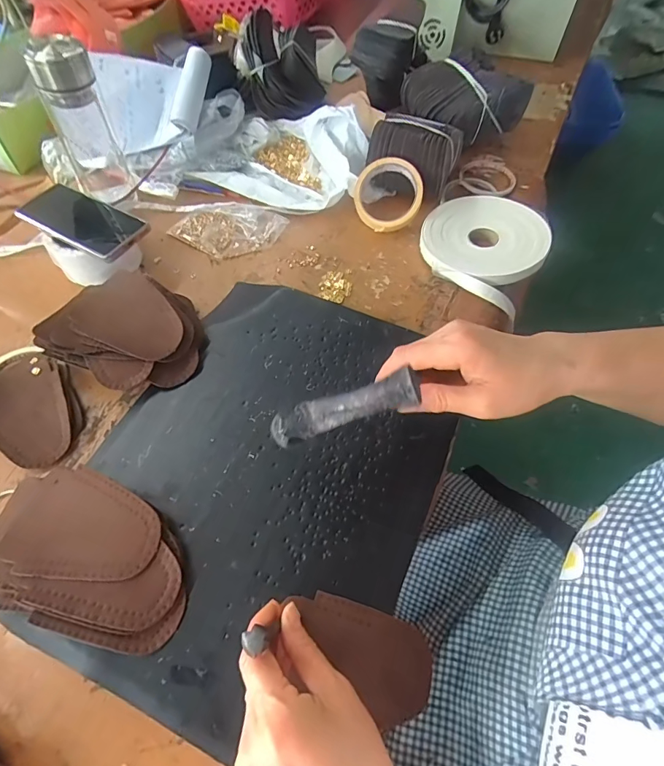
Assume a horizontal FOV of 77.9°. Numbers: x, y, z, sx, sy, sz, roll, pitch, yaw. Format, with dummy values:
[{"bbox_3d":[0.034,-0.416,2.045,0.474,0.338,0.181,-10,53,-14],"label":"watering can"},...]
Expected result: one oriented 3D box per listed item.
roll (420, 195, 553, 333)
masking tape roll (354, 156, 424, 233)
[{"bbox_3d":[0.203,-0.192,0.551,0.155,0.040,0.178,24,62,14],"label":"roll"},{"bbox_3d":[0.080,-0.266,0.587,0.095,0.032,0.095,1,93,13],"label":"masking tape roll"}]

